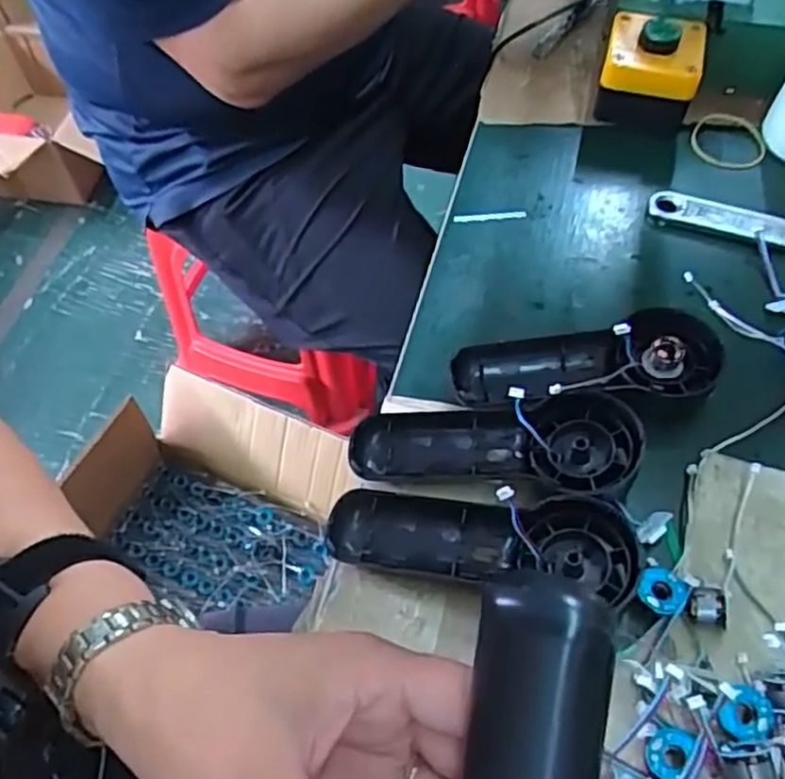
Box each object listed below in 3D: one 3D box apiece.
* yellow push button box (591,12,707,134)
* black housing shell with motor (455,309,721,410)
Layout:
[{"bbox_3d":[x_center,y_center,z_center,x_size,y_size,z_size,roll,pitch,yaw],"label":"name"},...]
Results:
[{"bbox_3d":[0.193,-0.241,0.555,0.072,0.064,0.072,10,57,11],"label":"yellow push button box"},{"bbox_3d":[0.109,-0.012,0.419,0.150,0.043,0.056,-4,56,1],"label":"black housing shell with motor"}]

